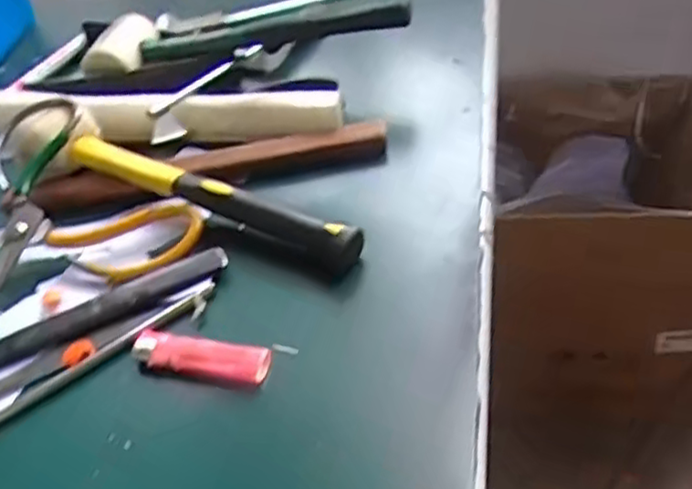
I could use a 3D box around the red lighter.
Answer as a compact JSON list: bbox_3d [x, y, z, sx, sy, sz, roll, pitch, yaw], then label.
[{"bbox_3d":[-0.082,0.060,0.394,0.082,0.007,0.024,6,43,14],"label":"red lighter"}]

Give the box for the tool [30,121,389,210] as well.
[{"bbox_3d":[-0.099,-0.056,0.521,0.256,0.020,0.034,-12,42,-6],"label":"tool"}]

